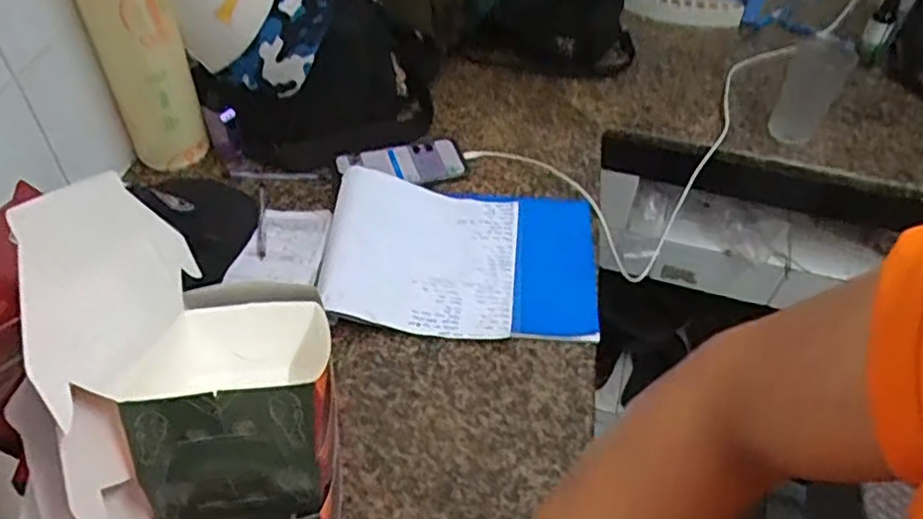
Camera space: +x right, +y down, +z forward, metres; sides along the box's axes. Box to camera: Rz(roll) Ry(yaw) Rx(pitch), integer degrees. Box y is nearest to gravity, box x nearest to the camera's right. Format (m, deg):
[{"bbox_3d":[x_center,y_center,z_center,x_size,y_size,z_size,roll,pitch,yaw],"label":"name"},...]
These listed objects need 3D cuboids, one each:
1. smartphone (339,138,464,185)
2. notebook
[{"bbox_3d":[-0.080,-0.131,0.921,0.167,0.012,0.081,-6,46,-16],"label":"smartphone"},{"bbox_3d":[0.002,-0.010,0.809,0.306,0.030,0.222,4,49,0],"label":"notebook"}]

